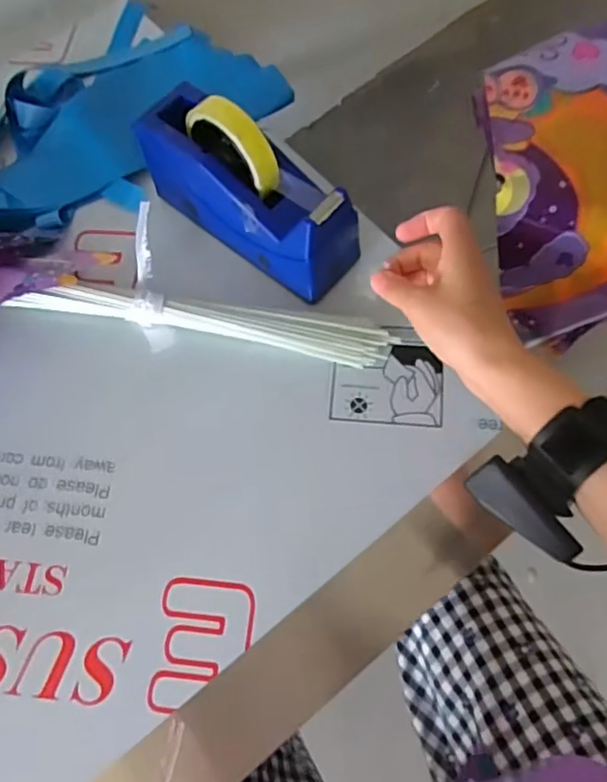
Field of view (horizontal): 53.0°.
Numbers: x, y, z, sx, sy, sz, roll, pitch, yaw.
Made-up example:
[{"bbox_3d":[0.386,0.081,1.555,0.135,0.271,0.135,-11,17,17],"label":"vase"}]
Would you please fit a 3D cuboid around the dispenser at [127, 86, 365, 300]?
[{"bbox_3d":[-0.049,-0.176,0.517,0.203,0.110,0.067,36,73,17],"label":"dispenser"}]

